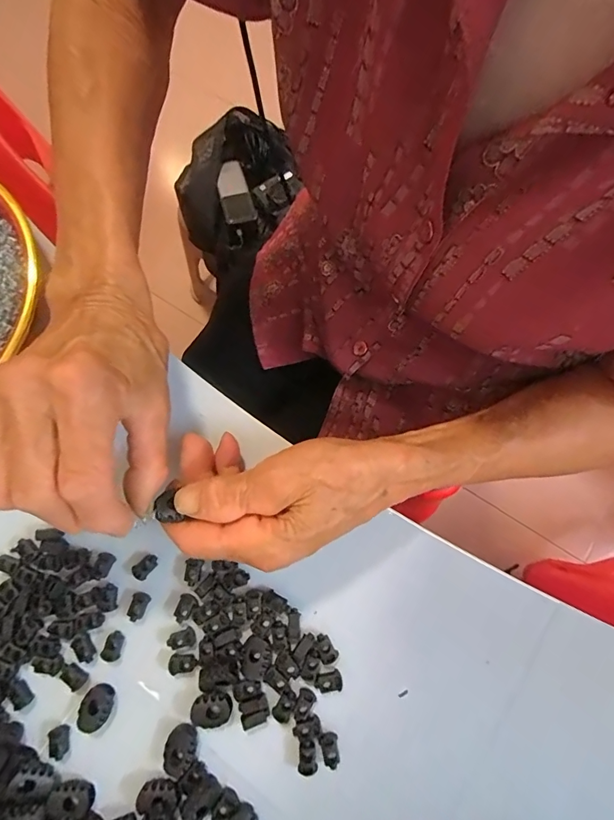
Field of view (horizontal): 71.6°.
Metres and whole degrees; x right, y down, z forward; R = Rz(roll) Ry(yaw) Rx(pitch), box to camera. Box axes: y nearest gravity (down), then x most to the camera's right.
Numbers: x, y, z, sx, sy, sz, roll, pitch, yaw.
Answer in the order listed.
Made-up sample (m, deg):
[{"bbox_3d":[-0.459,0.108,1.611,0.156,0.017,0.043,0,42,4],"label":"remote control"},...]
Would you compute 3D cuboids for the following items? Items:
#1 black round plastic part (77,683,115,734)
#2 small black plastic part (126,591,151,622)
[{"bbox_3d":[-0.117,0.165,0.236,0.016,0.007,0.022,9,76,3],"label":"black round plastic part"},{"bbox_3d":[-0.100,0.116,0.250,0.010,0.007,0.016,23,77,6],"label":"small black plastic part"}]

